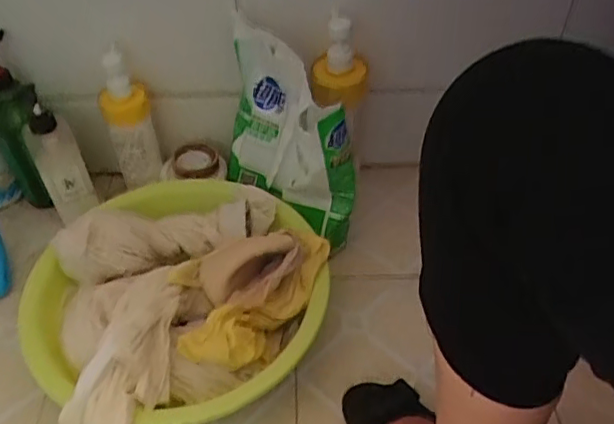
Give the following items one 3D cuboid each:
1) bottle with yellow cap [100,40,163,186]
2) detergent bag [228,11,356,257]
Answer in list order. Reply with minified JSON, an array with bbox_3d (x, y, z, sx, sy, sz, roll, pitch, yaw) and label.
[{"bbox_3d":[-0.262,-0.135,0.867,0.067,0.216,0.056,-15,47,-15],"label":"bottle with yellow cap"},{"bbox_3d":[-0.032,-0.108,0.813,0.110,0.281,0.248,-21,47,-18],"label":"detergent bag"}]

